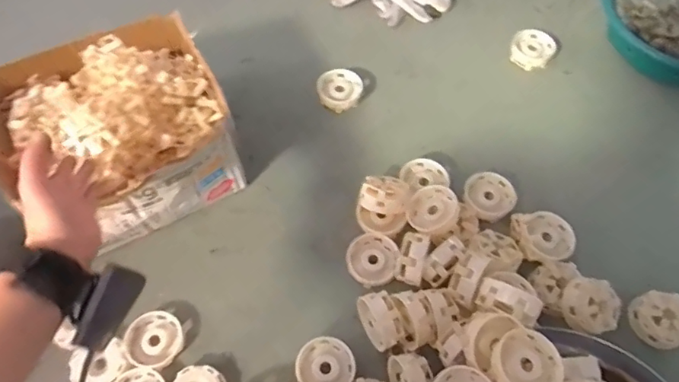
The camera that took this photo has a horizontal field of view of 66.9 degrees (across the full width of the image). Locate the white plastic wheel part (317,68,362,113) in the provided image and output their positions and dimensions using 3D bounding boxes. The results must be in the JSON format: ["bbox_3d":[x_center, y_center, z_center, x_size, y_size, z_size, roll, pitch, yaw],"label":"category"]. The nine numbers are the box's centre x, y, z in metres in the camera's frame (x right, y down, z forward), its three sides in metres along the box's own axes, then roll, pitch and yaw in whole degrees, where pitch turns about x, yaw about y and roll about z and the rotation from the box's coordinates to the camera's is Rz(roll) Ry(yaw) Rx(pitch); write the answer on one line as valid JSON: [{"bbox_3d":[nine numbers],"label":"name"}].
[{"bbox_3d":[0.001,-0.164,0.830,0.071,0.024,0.071,0,70,-1],"label":"white plastic wheel part"}]

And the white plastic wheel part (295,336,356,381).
[{"bbox_3d":[-0.015,0.210,0.615,0.067,0.023,0.063,1,61,-1],"label":"white plastic wheel part"}]

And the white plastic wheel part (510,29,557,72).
[{"bbox_3d":[0.331,-0.244,0.878,0.068,0.024,0.082,35,66,16],"label":"white plastic wheel part"}]

